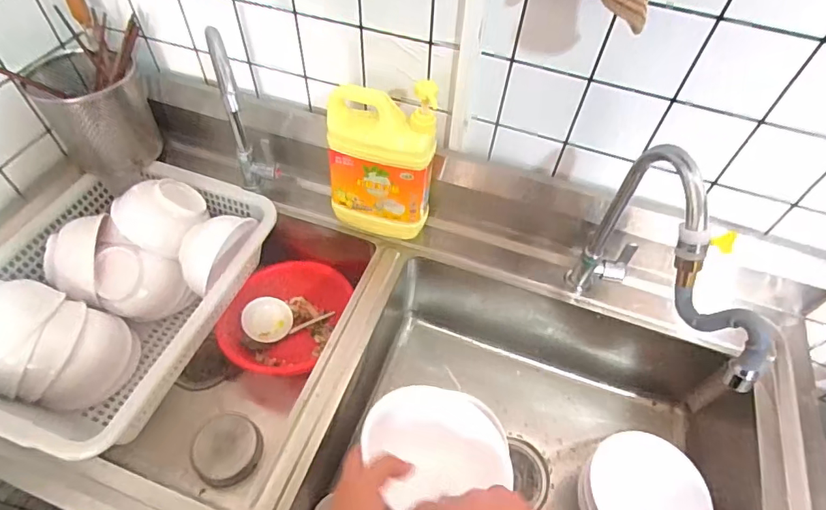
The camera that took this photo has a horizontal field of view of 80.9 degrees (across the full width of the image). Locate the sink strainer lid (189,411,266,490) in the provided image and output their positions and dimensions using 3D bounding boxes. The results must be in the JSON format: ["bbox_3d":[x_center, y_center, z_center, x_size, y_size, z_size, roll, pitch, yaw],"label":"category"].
[{"bbox_3d":[-0.277,0.286,0.726,0.096,0.028,0.104,1,53,-2],"label":"sink strainer lid"}]

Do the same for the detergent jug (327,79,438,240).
[{"bbox_3d":[-0.047,-0.128,0.679,0.145,0.222,0.068,16,54,9],"label":"detergent jug"}]

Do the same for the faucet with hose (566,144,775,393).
[{"bbox_3d":[0.269,0.042,0.545,0.068,0.287,0.264,4,53,1],"label":"faucet with hose"}]

